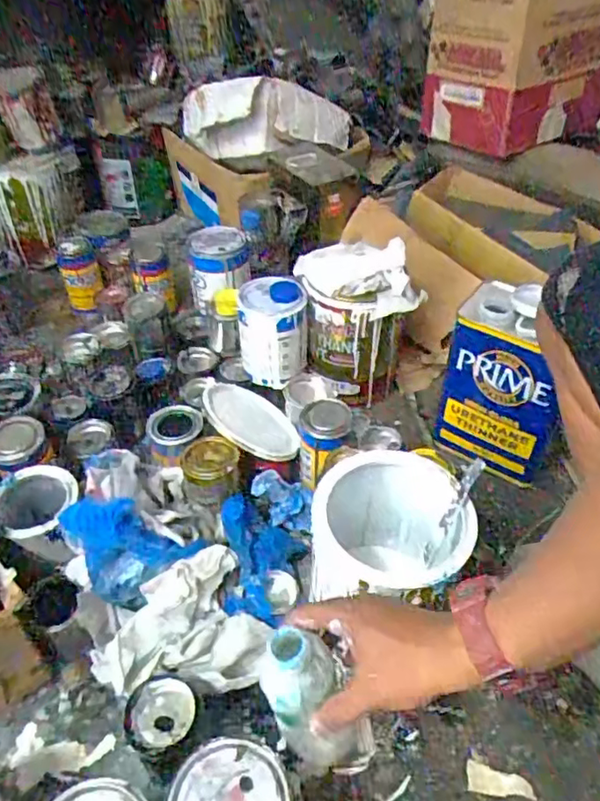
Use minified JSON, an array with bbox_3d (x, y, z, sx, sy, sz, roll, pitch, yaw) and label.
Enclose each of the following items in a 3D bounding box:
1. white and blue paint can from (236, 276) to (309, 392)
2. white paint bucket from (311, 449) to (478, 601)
[{"bbox_3d":[-0.041,-0.106,0.915,0.103,0.136,0.100,-4,43,-4],"label":"white and blue paint can"},{"bbox_3d":[0.096,0.185,0.681,0.163,0.221,0.166,0,43,0],"label":"white paint bucket"}]

